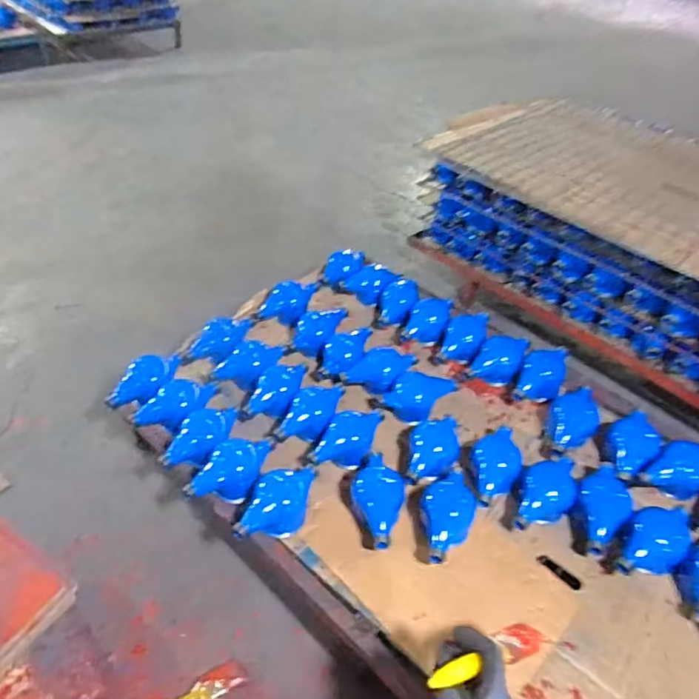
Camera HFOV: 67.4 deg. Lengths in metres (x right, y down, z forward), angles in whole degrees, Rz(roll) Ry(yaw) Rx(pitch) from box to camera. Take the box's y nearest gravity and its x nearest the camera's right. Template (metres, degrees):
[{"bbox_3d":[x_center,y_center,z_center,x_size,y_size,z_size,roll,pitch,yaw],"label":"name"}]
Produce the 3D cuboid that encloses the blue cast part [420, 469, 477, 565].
[{"bbox_3d":[0.157,0.271,0.856,0.086,0.068,0.179,14,45,12],"label":"blue cast part"}]

